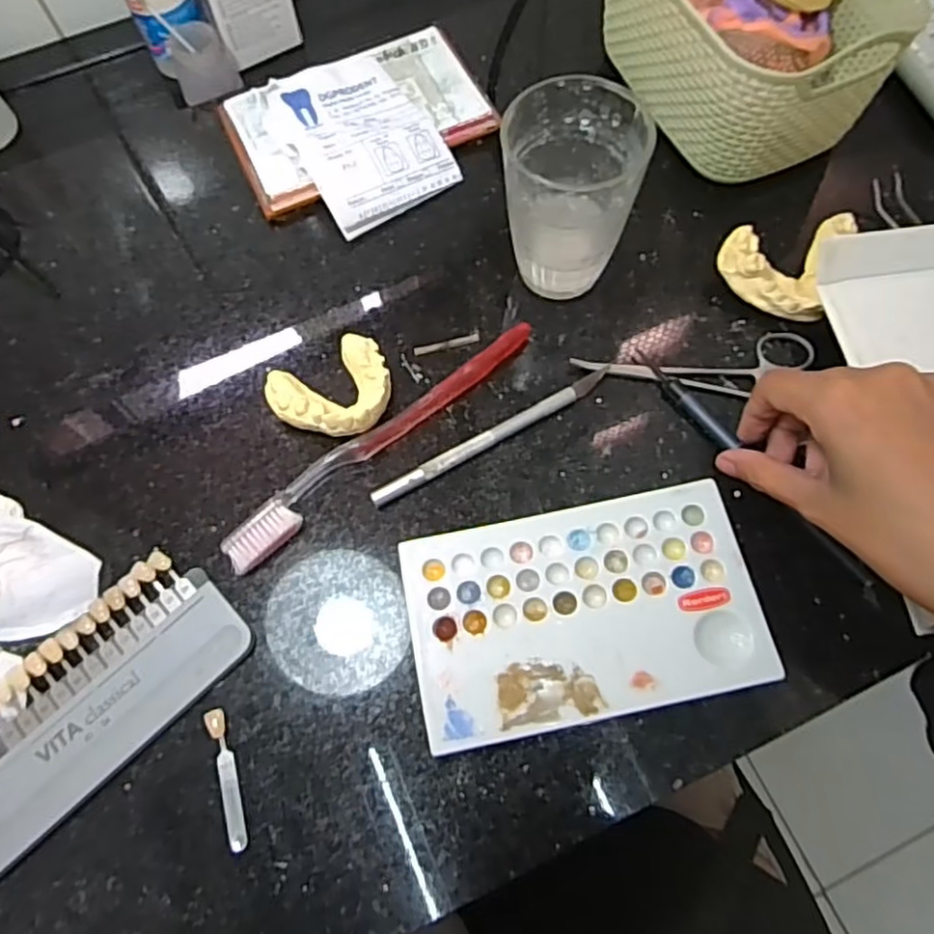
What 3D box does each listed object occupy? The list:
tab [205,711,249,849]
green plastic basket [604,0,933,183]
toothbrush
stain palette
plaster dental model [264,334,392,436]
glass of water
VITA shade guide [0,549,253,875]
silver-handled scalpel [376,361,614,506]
[{"bbox_3d":[-0.103,0.133,0.301,0.008,0.004,0.058,-19,68,-5],"label":"tab"},{"bbox_3d":[0.154,-0.254,0.401,0.115,0.088,0.176,-24,69,-7],"label":"green plastic basket"},{"bbox_3d":[-0.044,-0.017,0.355,0.185,0.012,0.024,-40,71,-13],"label":"toothbrush"},{"bbox_3d":[0.052,0.065,0.318,0.151,0.012,0.093,-11,68,-2],"label":"stain palette"},{"bbox_3d":[-0.066,-0.037,0.361,0.060,0.018,0.051,-33,70,-10],"label":"plaster dental model"},{"bbox_3d":[0.055,-0.134,0.355,0.064,0.092,0.060,-10,68,-2],"label":"glass of water"},{"bbox_3d":[-0.170,0.105,0.312,0.146,0.010,0.065,-42,72,-14],"label":"VITA shade guide"},{"bbox_3d":[0.014,-0.016,0.355,0.135,0.007,0.009,-29,69,-9],"label":"silver-handled scalpel"}]

